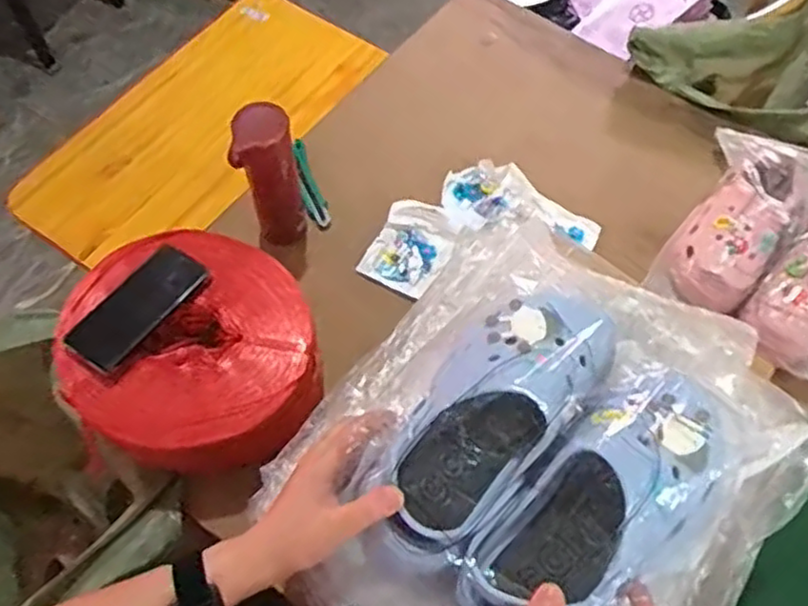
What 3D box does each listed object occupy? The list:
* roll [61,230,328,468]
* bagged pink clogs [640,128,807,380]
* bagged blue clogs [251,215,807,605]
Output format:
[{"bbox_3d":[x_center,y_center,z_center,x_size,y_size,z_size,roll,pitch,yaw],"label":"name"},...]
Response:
[{"bbox_3d":[-0.245,0.060,0.831,0.279,0.137,0.266,0,62,-1],"label":"roll"},{"bbox_3d":[0.530,-0.079,0.942,0.283,0.104,0.332,29,65,14],"label":"bagged pink clogs"},{"bbox_3d":[0.115,0.114,0.543,0.346,0.128,0.392,37,67,17],"label":"bagged blue clogs"}]

